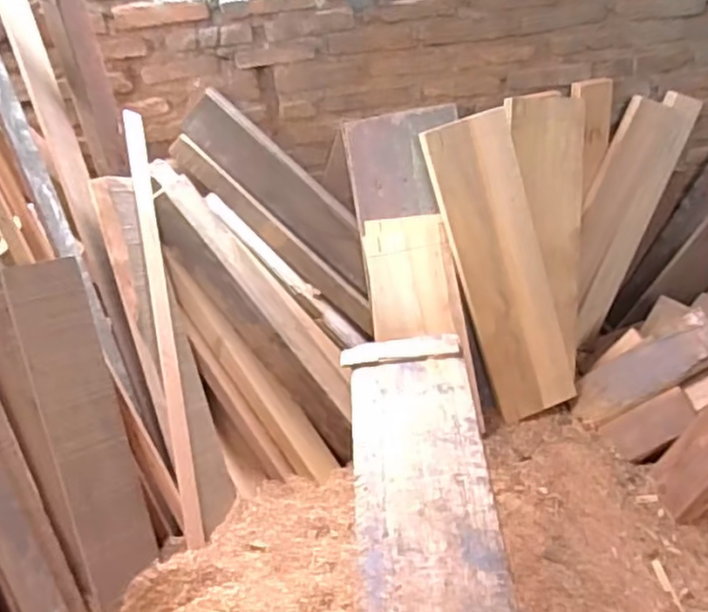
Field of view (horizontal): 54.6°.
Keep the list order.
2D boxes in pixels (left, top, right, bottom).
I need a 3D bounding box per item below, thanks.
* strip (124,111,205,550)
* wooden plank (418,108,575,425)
[{"bbox_3d":[-0.371,0.029,1.343,0.033,0.056,0.844,-10,80,-4],"label":"strip"},{"bbox_3d":[0.357,-0.087,1.644,0.209,0.736,0.030,-18,10,-3],"label":"wooden plank"}]

